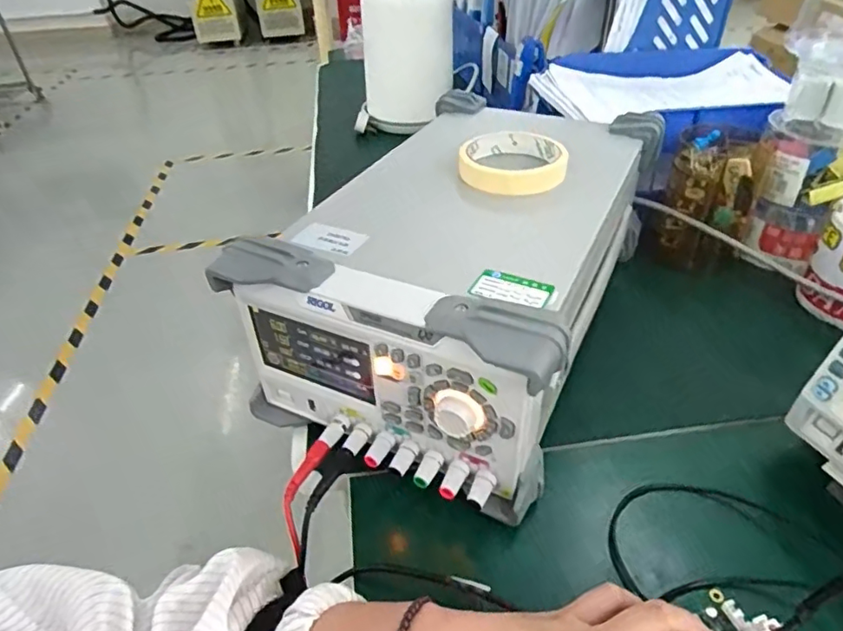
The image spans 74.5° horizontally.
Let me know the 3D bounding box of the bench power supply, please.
[{"bbox_3d":[0.044,-0.050,0.476,0.232,0.144,0.360,17,43,23],"label":"bench power supply"}]

